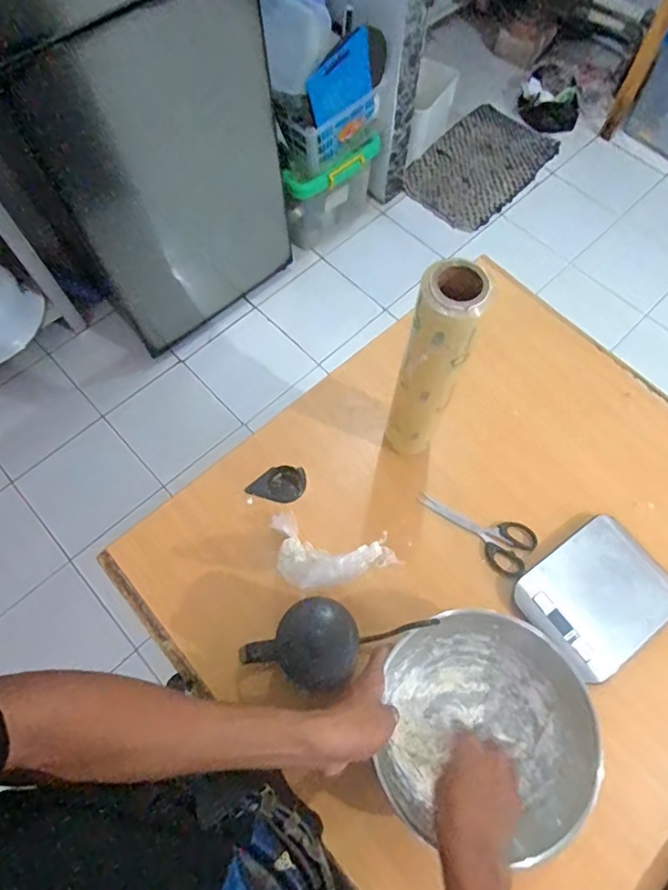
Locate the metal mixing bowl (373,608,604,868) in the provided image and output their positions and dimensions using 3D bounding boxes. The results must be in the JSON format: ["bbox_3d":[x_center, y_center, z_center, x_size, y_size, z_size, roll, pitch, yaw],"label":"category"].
[{"bbox_3d":[0.154,0.286,0.551,0.199,0.088,0.199,0,67,-1],"label":"metal mixing bowl"}]

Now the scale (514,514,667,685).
[{"bbox_3d":[0.320,0.183,0.639,0.171,0.025,0.137,-33,71,-14],"label":"scale"}]

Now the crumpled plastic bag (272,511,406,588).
[{"bbox_3d":[-0.007,0.111,0.615,0.126,0.123,0.116,-16,68,-7],"label":"crumpled plastic bag"}]

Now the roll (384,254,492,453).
[{"bbox_3d":[0.103,-0.074,0.586,0.060,0.313,0.056,0,67,-1],"label":"roll"}]

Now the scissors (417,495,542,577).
[{"bbox_3d":[0.184,0.104,0.682,0.151,0.008,0.072,32,70,12],"label":"scissors"}]

